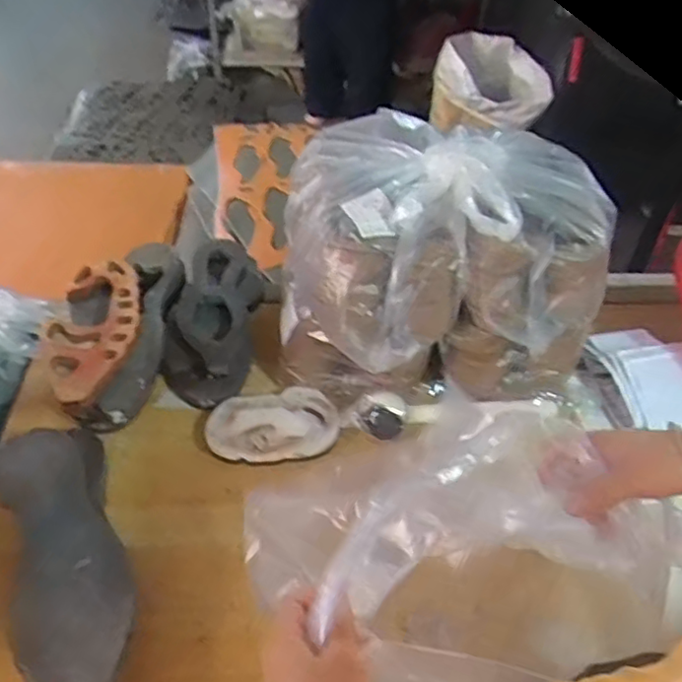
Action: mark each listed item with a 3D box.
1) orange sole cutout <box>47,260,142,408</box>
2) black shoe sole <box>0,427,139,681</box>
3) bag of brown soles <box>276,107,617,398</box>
[{"bbox_3d":[-0.293,-0.015,0.762,0.094,0.028,0.237,-3,45,-7],"label":"orange sole cutout"},{"bbox_3d":[-0.271,0.216,0.634,0.112,0.042,0.308,-17,48,-20],"label":"black shoe sole"},{"bbox_3d":[0.137,-0.120,0.822,0.403,0.237,0.329,7,44,3],"label":"bag of brown soles"}]

